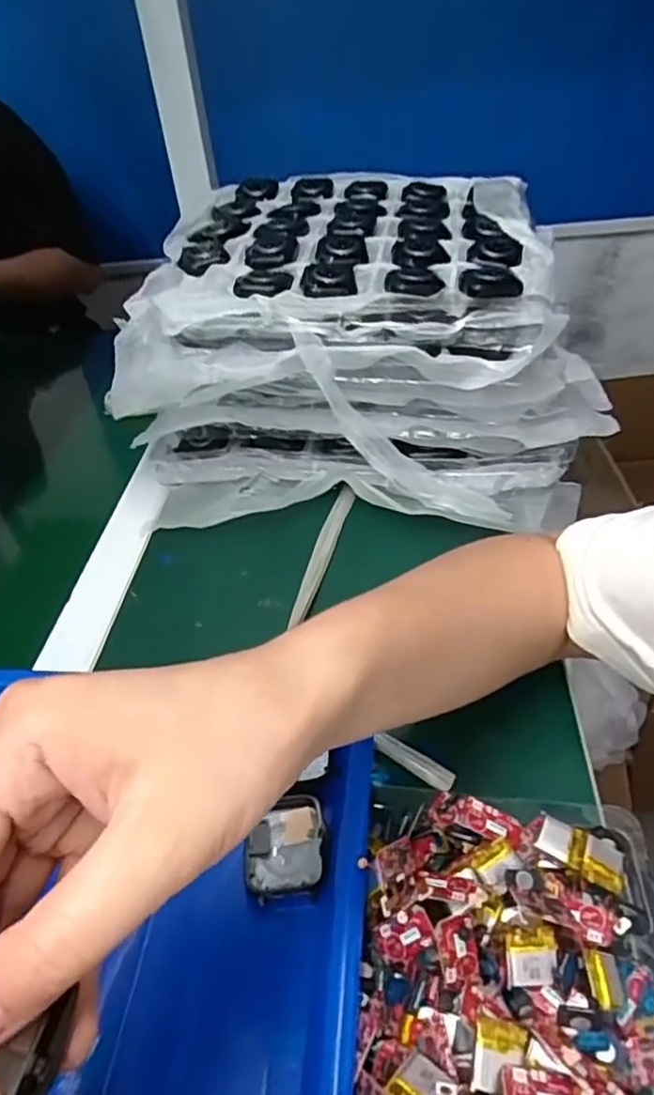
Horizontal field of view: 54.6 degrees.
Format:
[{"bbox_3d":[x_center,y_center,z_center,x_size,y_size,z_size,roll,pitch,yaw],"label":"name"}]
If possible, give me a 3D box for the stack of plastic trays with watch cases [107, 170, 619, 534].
[{"bbox_3d":[0.030,-0.166,0.507,0.348,0.165,0.266,2,43,10],"label":"stack of plastic trays with watch cases"}]

